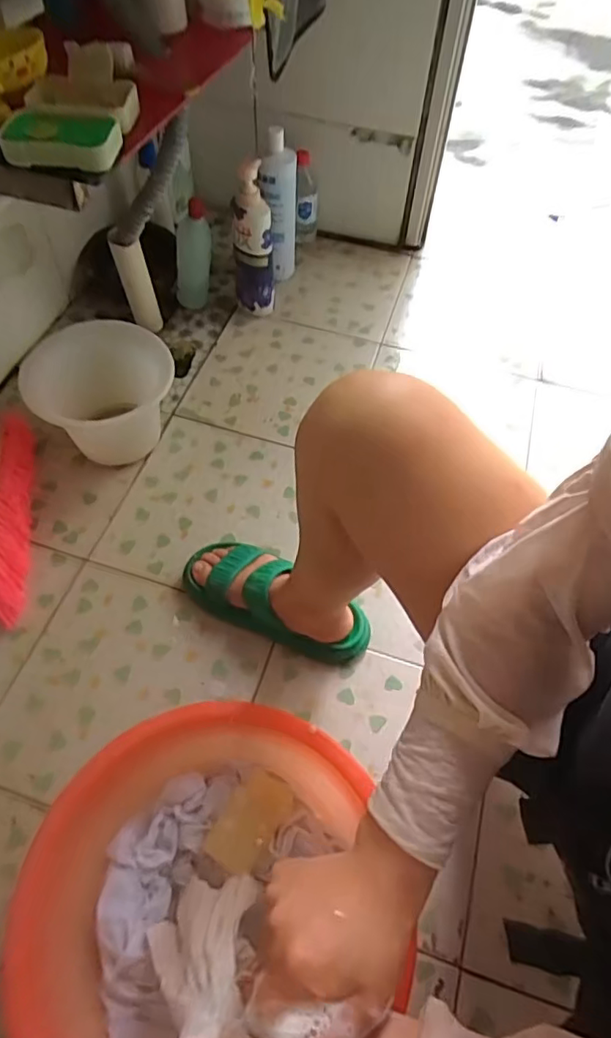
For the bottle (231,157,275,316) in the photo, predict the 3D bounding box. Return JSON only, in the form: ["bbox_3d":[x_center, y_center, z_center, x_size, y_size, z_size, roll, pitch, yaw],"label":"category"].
[{"bbox_3d":[-0.094,-0.494,1.030,0.070,0.258,0.056,-3,58,-5],"label":"bottle"}]

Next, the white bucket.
[{"bbox_3d":[-0.301,-0.188,0.887,0.200,0.166,0.147,-33,64,-22],"label":"white bucket"}]

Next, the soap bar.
[{"bbox_3d":[-0.056,0.321,0.607,0.058,0.017,0.100,30,61,15],"label":"soap bar"}]

